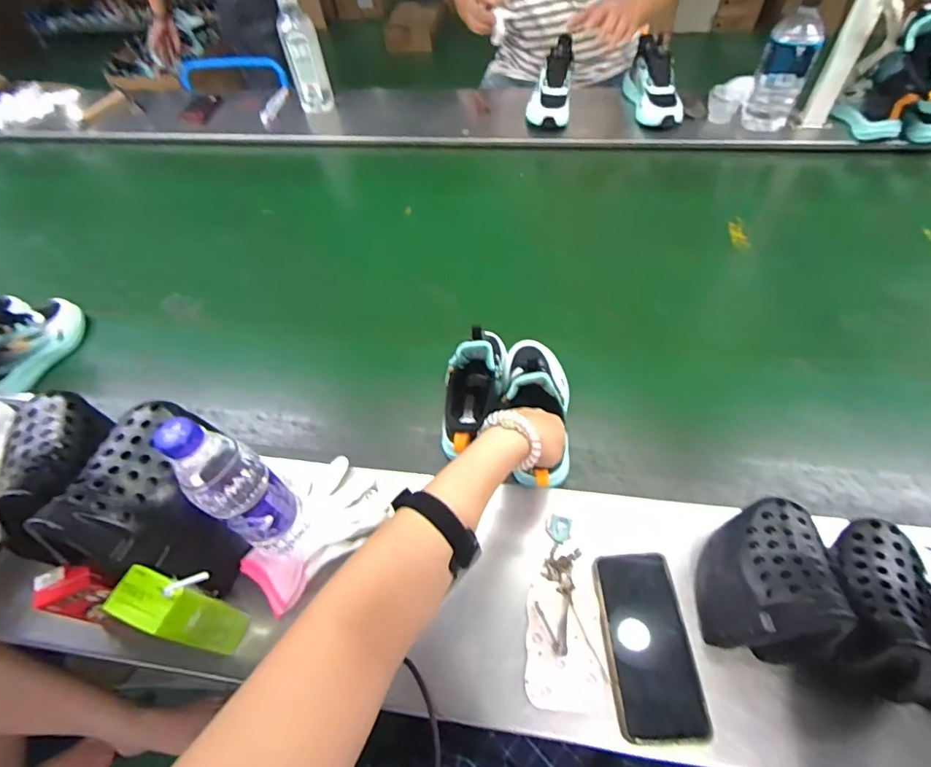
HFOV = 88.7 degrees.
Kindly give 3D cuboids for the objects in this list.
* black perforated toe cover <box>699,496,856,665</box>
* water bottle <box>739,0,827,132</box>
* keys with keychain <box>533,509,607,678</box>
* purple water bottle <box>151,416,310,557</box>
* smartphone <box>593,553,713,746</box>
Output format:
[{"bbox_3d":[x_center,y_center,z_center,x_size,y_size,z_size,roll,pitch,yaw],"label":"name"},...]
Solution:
[{"bbox_3d":[0.275,0.173,0.434,0.081,0.103,0.133,15,58,14],"label":"black perforated toe cover"},{"bbox_3d":[0.598,-0.588,0.896,0.089,0.210,0.068,25,61,20],"label":"water bottle"},{"bbox_3d":[0.099,0.210,0.488,0.054,0.019,0.150,-4,55,2],"label":"keys with keychain"},{"bbox_3d":[-0.201,0.103,0.440,0.055,0.216,0.062,29,62,22],"label":"purple water bottle"},{"bbox_3d":[0.172,0.245,0.455,0.074,0.009,0.157,-3,55,2],"label":"smartphone"}]

